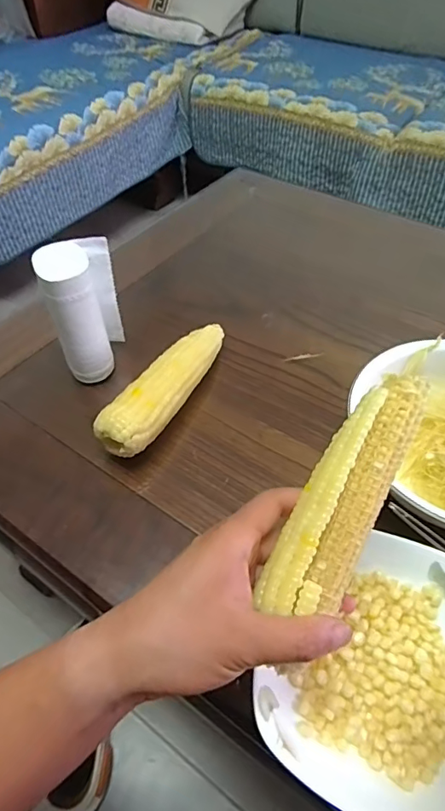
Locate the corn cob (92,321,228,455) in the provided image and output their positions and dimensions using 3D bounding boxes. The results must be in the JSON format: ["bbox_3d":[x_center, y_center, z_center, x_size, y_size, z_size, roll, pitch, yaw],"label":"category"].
[{"bbox_3d":[-0.056,-0.021,0.522,0.047,0.058,0.196,23,53,18],"label":"corn cob"}]

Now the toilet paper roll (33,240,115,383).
[{"bbox_3d":[-0.157,-0.096,0.519,0.051,0.140,0.057,-18,52,-15],"label":"toilet paper roll"}]

